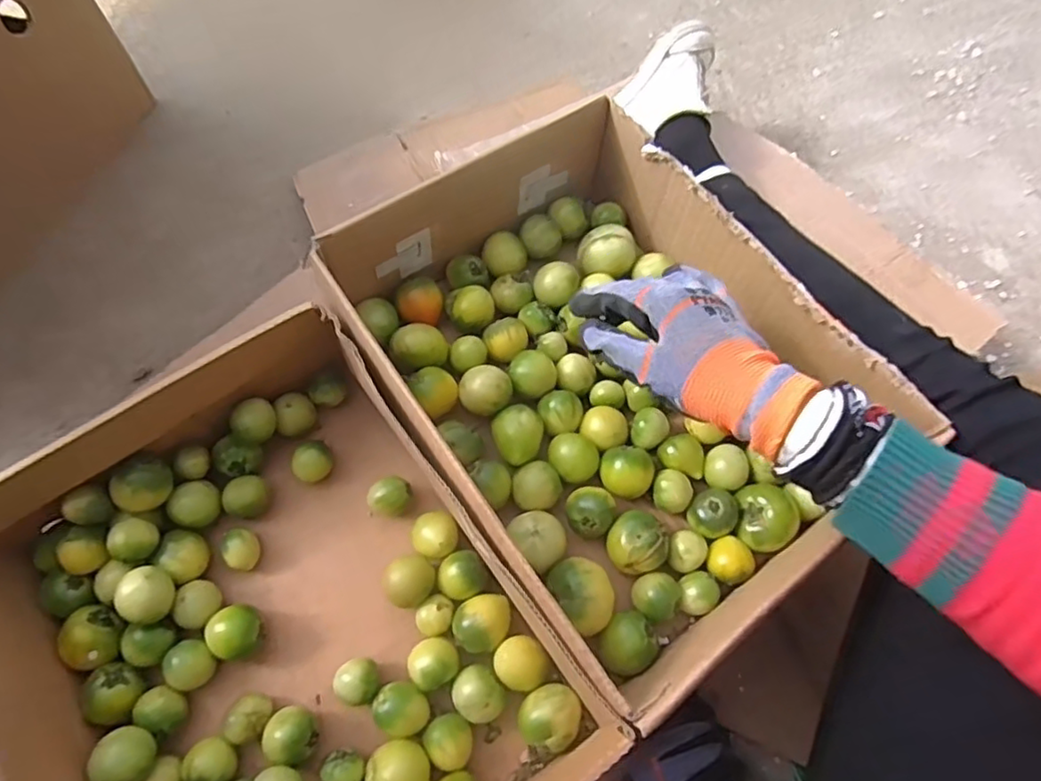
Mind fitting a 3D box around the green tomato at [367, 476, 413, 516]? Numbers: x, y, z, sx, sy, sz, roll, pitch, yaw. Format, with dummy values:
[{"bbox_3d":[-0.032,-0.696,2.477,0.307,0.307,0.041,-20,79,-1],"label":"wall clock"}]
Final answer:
[{"bbox_3d":[-0.096,0.080,0.490,0.031,0.024,0.026,-3,67,-1],"label":"green tomato"}]

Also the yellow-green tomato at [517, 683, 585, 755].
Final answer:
[{"bbox_3d":[0.020,0.212,0.431,0.038,0.033,0.038,0,67,0],"label":"yellow-green tomato"}]

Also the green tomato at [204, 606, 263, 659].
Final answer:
[{"bbox_3d":[-0.189,0.163,0.444,0.034,0.031,0.032,-11,67,-5],"label":"green tomato"}]

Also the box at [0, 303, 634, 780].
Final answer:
[{"bbox_3d":[-0.153,0.147,0.415,0.271,0.119,0.362,-31,70,-12],"label":"box"}]

